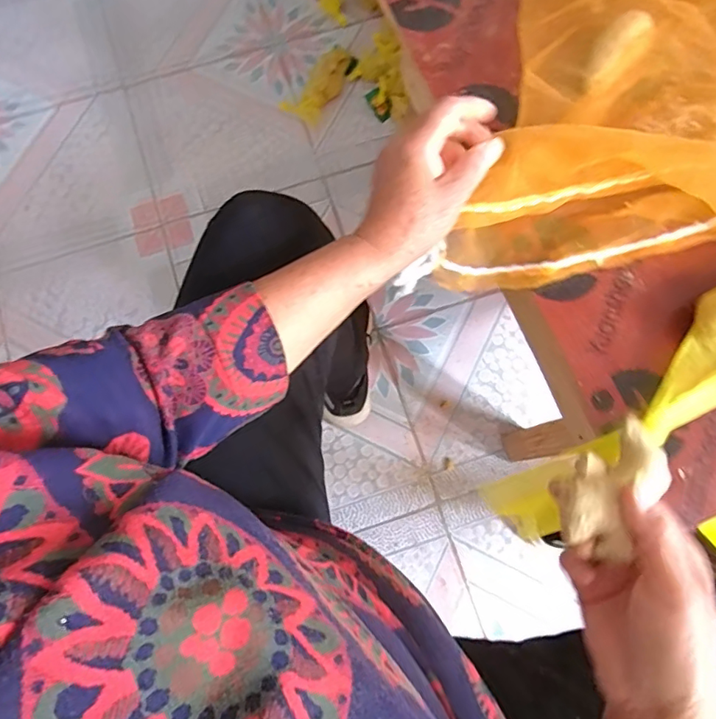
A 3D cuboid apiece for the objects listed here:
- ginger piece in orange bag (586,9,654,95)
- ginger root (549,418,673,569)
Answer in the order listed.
[{"bbox_3d":[0.213,-0.254,0.428,0.029,0.018,0.077,39,79,7],"label":"ginger piece in orange bag"},{"bbox_3d":[0.148,0.072,0.295,0.048,0.025,0.083,43,79,8],"label":"ginger root"}]

